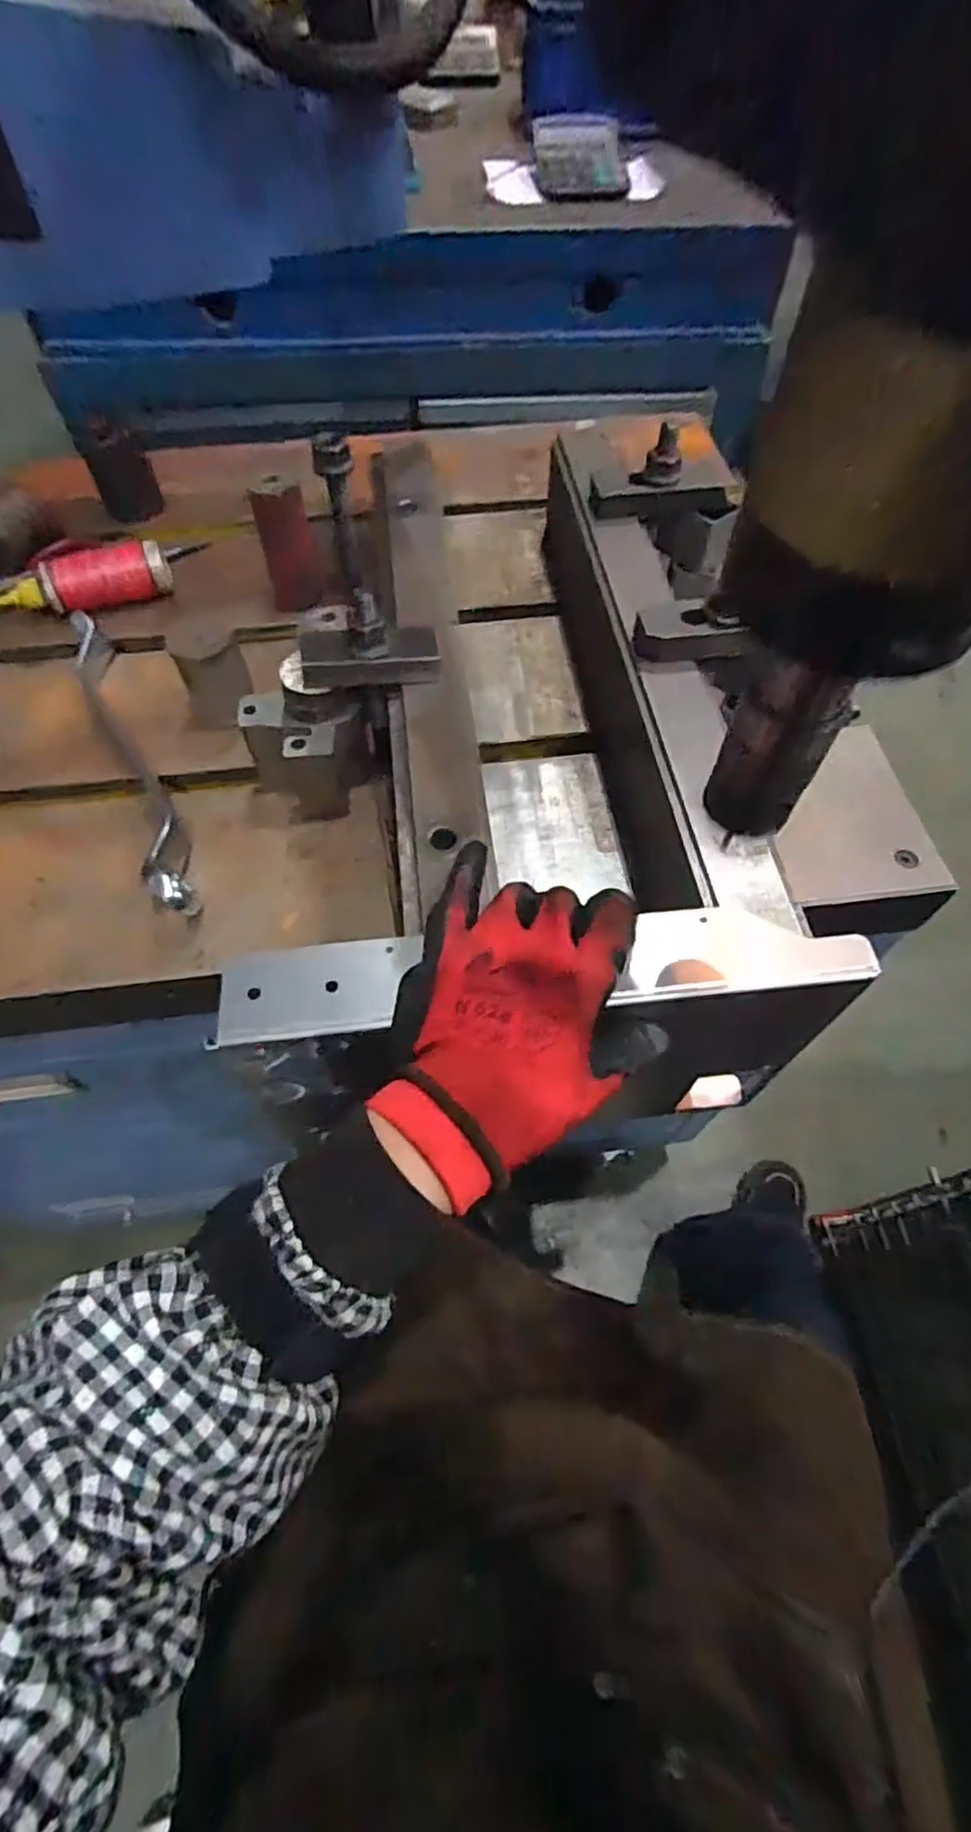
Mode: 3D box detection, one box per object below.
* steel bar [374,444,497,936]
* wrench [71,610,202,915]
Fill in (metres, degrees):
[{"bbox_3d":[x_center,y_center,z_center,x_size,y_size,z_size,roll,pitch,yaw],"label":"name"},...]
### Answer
[{"bbox_3d":[-0.039,-0.177,0.449,0.048,0.030,0.406,-6,59,-3],"label":"steel bar"},{"bbox_3d":[-0.245,-0.115,0.481,0.024,0.024,0.284,-25,61,-14],"label":"wrench"}]

